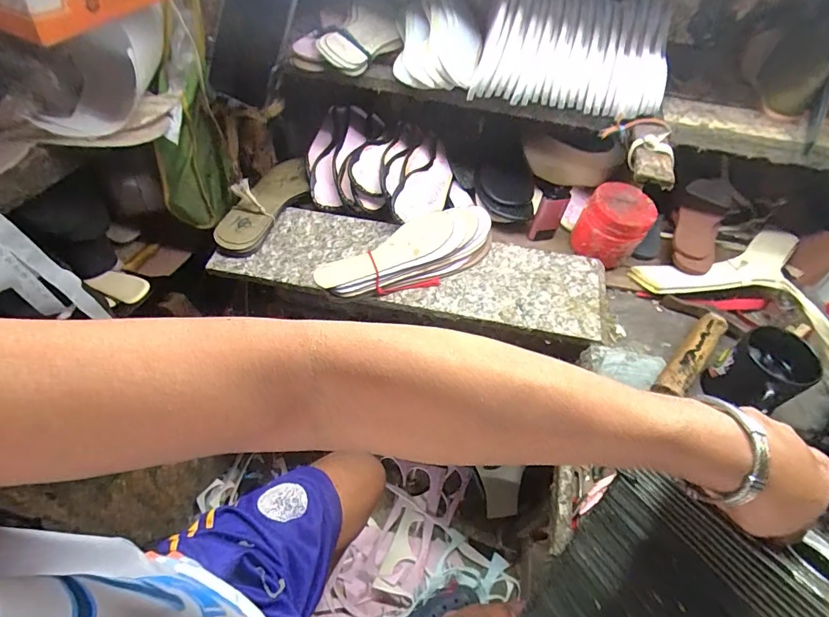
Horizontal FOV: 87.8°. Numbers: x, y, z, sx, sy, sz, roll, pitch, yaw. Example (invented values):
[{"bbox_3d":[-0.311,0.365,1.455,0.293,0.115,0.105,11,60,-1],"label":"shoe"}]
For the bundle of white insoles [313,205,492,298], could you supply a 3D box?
[{"bbox_3d":[0.003,-0.083,0.633,0.265,0.040,0.104,-25,59,-22],"label":"bundle of white insoles"}]

